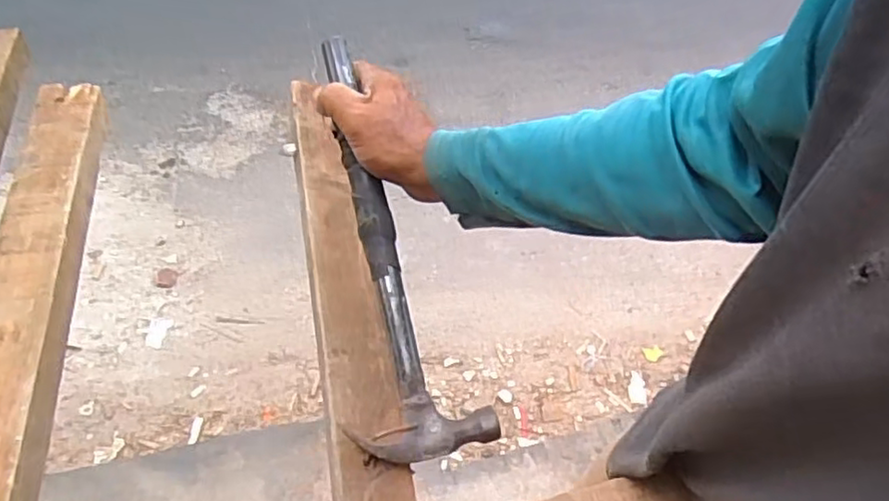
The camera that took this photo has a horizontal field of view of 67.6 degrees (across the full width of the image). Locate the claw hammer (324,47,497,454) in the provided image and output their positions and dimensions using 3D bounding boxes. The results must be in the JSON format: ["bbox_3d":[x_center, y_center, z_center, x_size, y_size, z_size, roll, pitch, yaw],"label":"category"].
[{"bbox_3d":[-0.048,-0.010,0.507,0.092,0.022,0.329,-12,79,-16],"label":"claw hammer"}]

